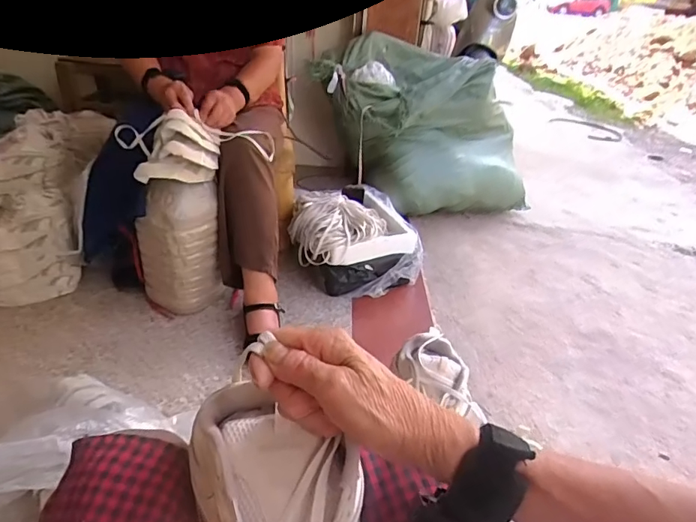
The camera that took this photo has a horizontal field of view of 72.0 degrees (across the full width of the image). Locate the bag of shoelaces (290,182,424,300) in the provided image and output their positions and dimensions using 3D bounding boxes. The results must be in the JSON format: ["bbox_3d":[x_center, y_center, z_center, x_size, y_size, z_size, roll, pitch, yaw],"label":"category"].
[{"bbox_3d":[0.004,-0.073,1.420,0.334,0.221,0.339,-5,32,-17],"label":"bag of shoelaces"}]

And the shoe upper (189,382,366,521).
[{"bbox_3d":[-0.036,0.181,0.312,0.098,0.067,0.211,-13,63,-27],"label":"shoe upper"}]

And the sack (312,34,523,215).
[{"bbox_3d":[0.292,-0.484,1.786,0.785,0.512,0.423,-10,34,-25],"label":"sack"}]

